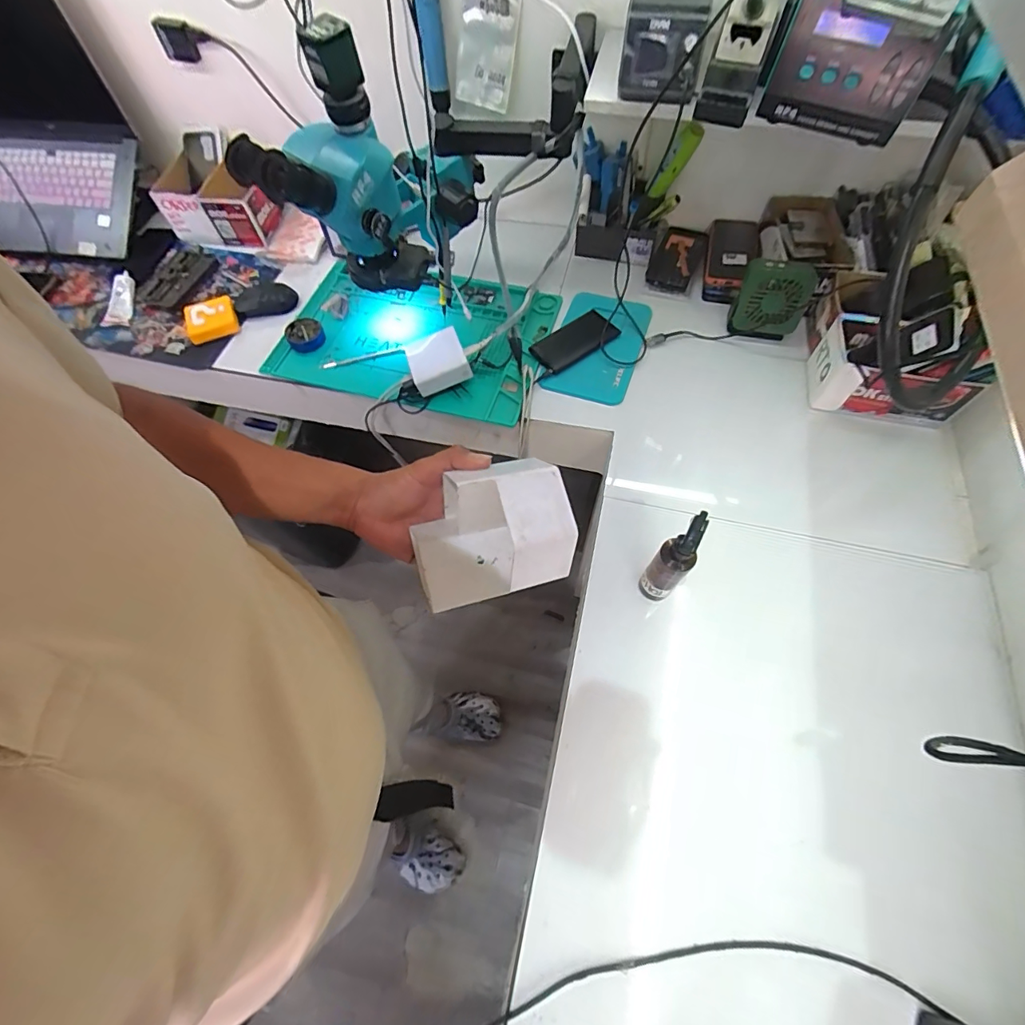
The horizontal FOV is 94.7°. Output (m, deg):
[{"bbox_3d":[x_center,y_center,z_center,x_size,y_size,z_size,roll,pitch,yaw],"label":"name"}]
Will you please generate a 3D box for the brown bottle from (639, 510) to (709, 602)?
[{"bbox_3d":[0.174,0.058,0.520,0.037,0.177,0.036,-1,62,1],"label":"brown bottle"}]

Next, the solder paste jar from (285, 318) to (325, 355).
[{"bbox_3d":[-0.349,-0.299,0.798,0.059,0.033,0.052,-30,66,-13],"label":"solder paste jar"}]

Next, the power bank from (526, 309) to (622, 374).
[{"bbox_3d":[0.101,-0.280,0.763,0.135,0.013,0.072,-38,68,-17],"label":"power bank"}]

